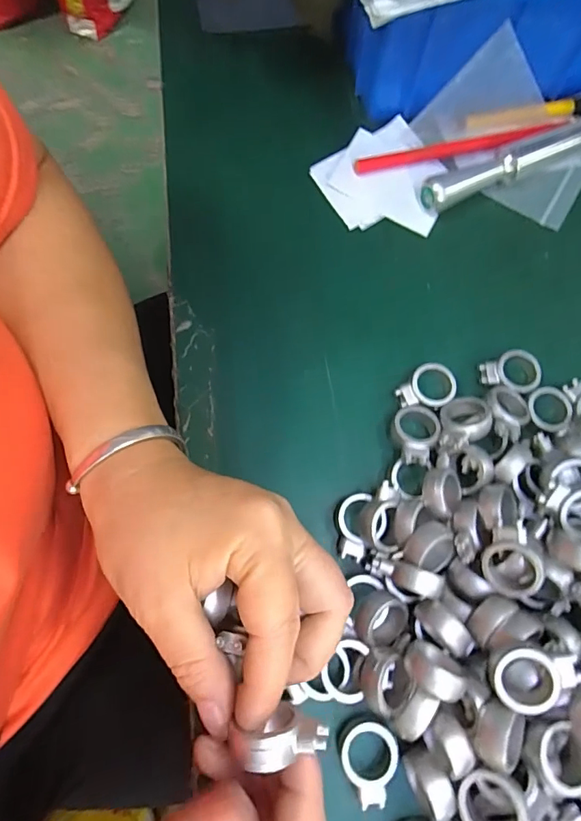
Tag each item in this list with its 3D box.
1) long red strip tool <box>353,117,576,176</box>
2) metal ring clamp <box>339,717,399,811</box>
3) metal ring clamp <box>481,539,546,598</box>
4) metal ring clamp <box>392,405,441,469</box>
[{"bbox_3d":[0.115,-0.177,0.304,0.147,0.011,0.013,-11,75,-4],"label":"long red strip tool"},{"bbox_3d":[0.037,0.162,0.212,0.026,0.011,0.036,-10,75,-4],"label":"metal ring clamp"},{"bbox_3d":[0.101,0.073,0.208,0.024,0.012,0.024,7,74,1],"label":"metal ring clamp"},{"bbox_3d":[0.068,0.014,0.252,0.023,0.018,0.035,12,75,2],"label":"metal ring clamp"}]

